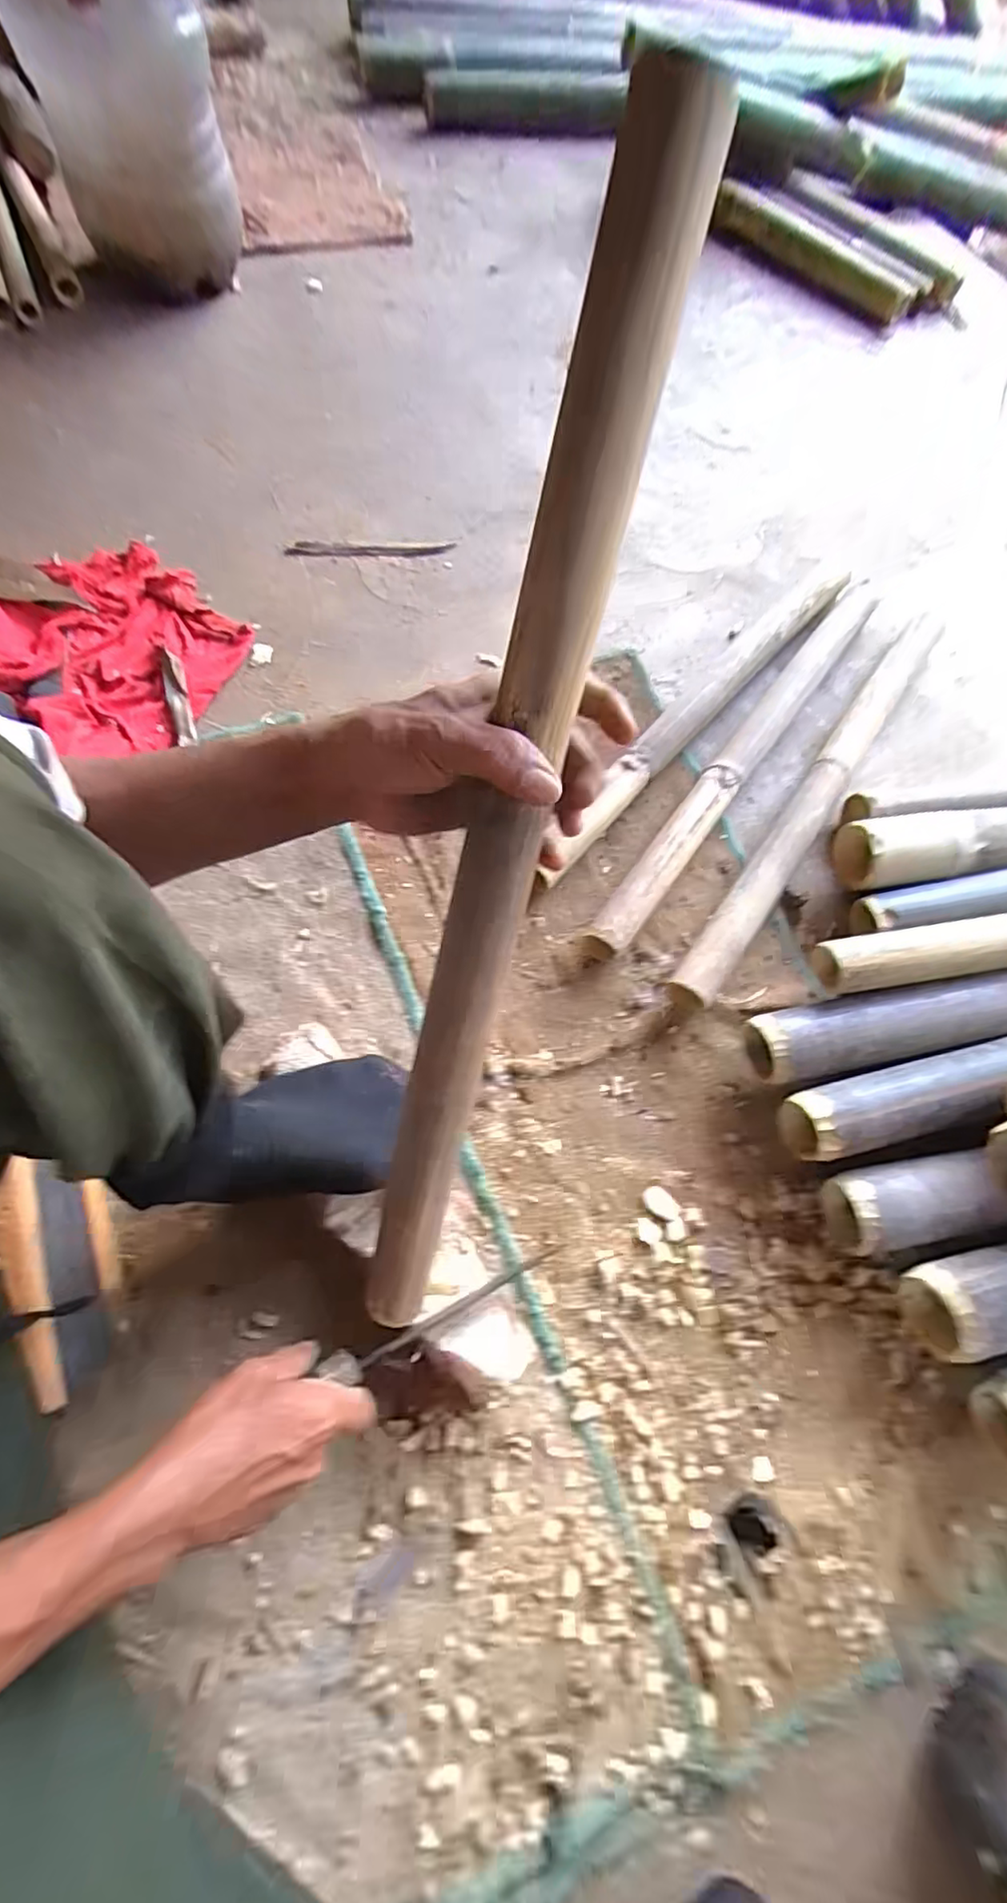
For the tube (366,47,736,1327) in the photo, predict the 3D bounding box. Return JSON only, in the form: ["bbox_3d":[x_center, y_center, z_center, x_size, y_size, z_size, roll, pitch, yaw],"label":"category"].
[{"bbox_3d":[-0.007,-0.044,0.343,0.046,0.036,0.657,16,110,4],"label":"tube"}]

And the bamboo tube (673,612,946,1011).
[{"bbox_3d":[0.370,-0.190,0.728,0.051,0.053,0.641,35,72,10],"label":"bamboo tube"}]

